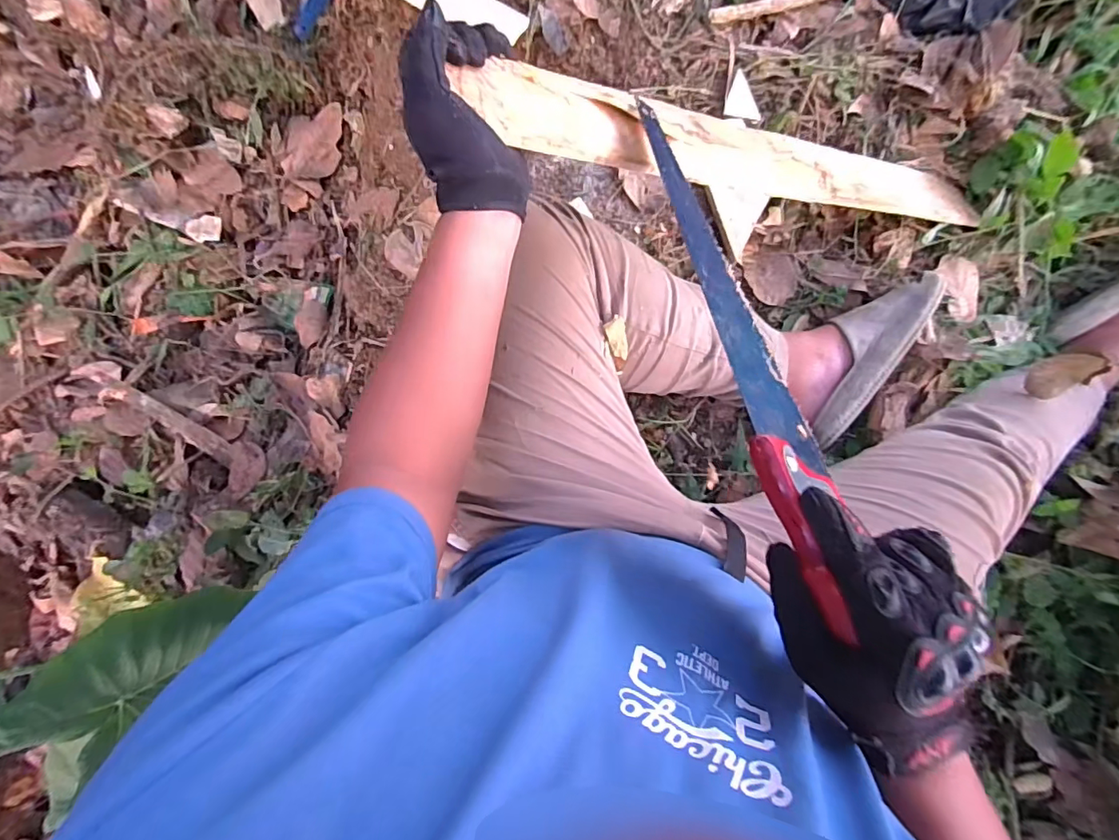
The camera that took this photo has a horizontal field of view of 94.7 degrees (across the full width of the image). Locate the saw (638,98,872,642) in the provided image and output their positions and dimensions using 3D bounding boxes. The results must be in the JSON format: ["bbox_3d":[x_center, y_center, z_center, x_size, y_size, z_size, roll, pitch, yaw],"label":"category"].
[{"bbox_3d":[0.145,-0.071,0.397,0.019,0.083,0.419,-32,58,40],"label":"saw"}]

